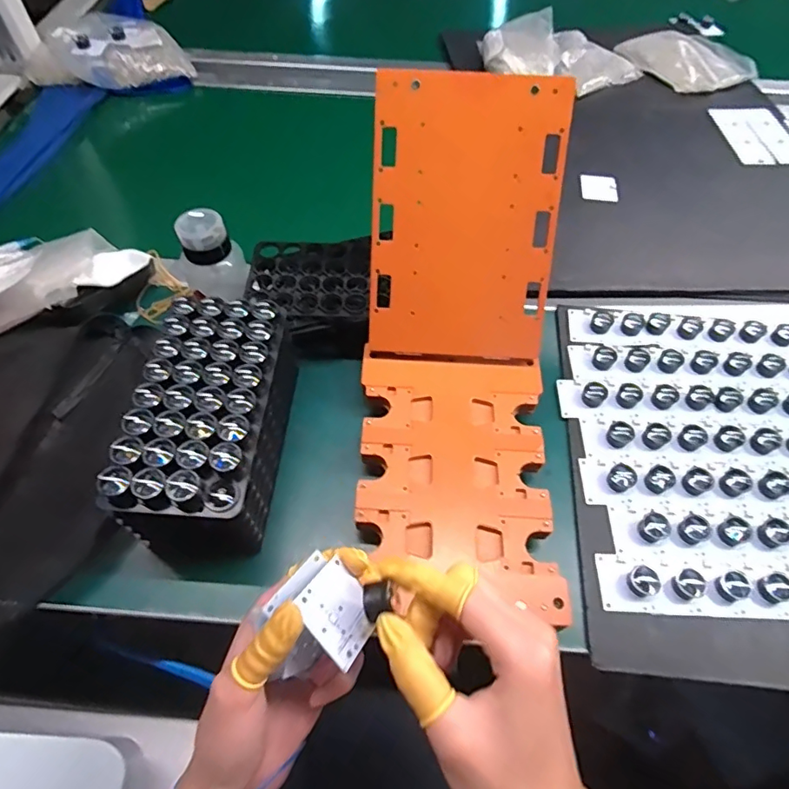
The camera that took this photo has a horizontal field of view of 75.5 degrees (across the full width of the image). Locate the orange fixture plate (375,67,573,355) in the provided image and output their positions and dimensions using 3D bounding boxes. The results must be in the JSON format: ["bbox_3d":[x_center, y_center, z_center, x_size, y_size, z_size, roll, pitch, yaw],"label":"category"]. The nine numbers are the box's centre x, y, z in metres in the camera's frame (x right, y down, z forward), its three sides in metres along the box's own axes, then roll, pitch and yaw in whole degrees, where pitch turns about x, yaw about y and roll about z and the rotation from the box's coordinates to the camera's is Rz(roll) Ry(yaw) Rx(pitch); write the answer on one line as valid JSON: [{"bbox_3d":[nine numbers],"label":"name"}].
[{"bbox_3d":[0.063,-0.146,0.450,0.157,0.232,0.007,3,20,1],"label":"orange fixture plate"}]

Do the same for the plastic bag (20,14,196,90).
[{"bbox_3d":[-0.467,-0.556,0.838,0.266,0.060,0.162,-7,58,-5],"label":"plastic bag"}]

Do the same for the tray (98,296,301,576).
[{"bbox_3d":[-0.149,0.022,0.434,0.099,0.102,0.191,5,57,3],"label":"tray"}]

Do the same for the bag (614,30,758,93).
[{"bbox_3d":[0.491,-0.569,0.858,0.158,0.027,0.187,-30,62,-18],"label":"bag"}]

